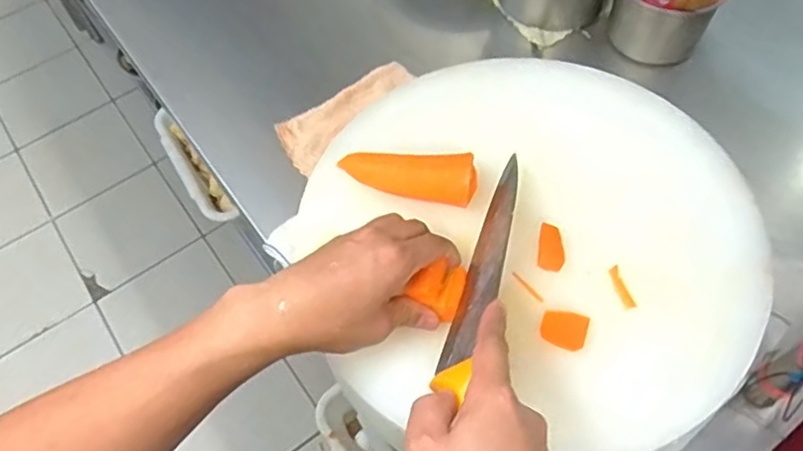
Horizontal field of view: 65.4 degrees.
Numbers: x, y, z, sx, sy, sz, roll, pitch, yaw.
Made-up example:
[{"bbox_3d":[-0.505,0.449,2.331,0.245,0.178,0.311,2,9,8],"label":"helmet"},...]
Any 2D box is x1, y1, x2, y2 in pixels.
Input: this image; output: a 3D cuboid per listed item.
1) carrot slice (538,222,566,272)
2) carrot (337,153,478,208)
[{"bbox_3d":[0.116,0.017,0.482,0.020,0.004,0.037,9,70,4],"label":"carrot slice"},{"bbox_3d":[0.005,-0.037,0.497,0.108,0.034,0.039,3,59,4],"label":"carrot"}]

